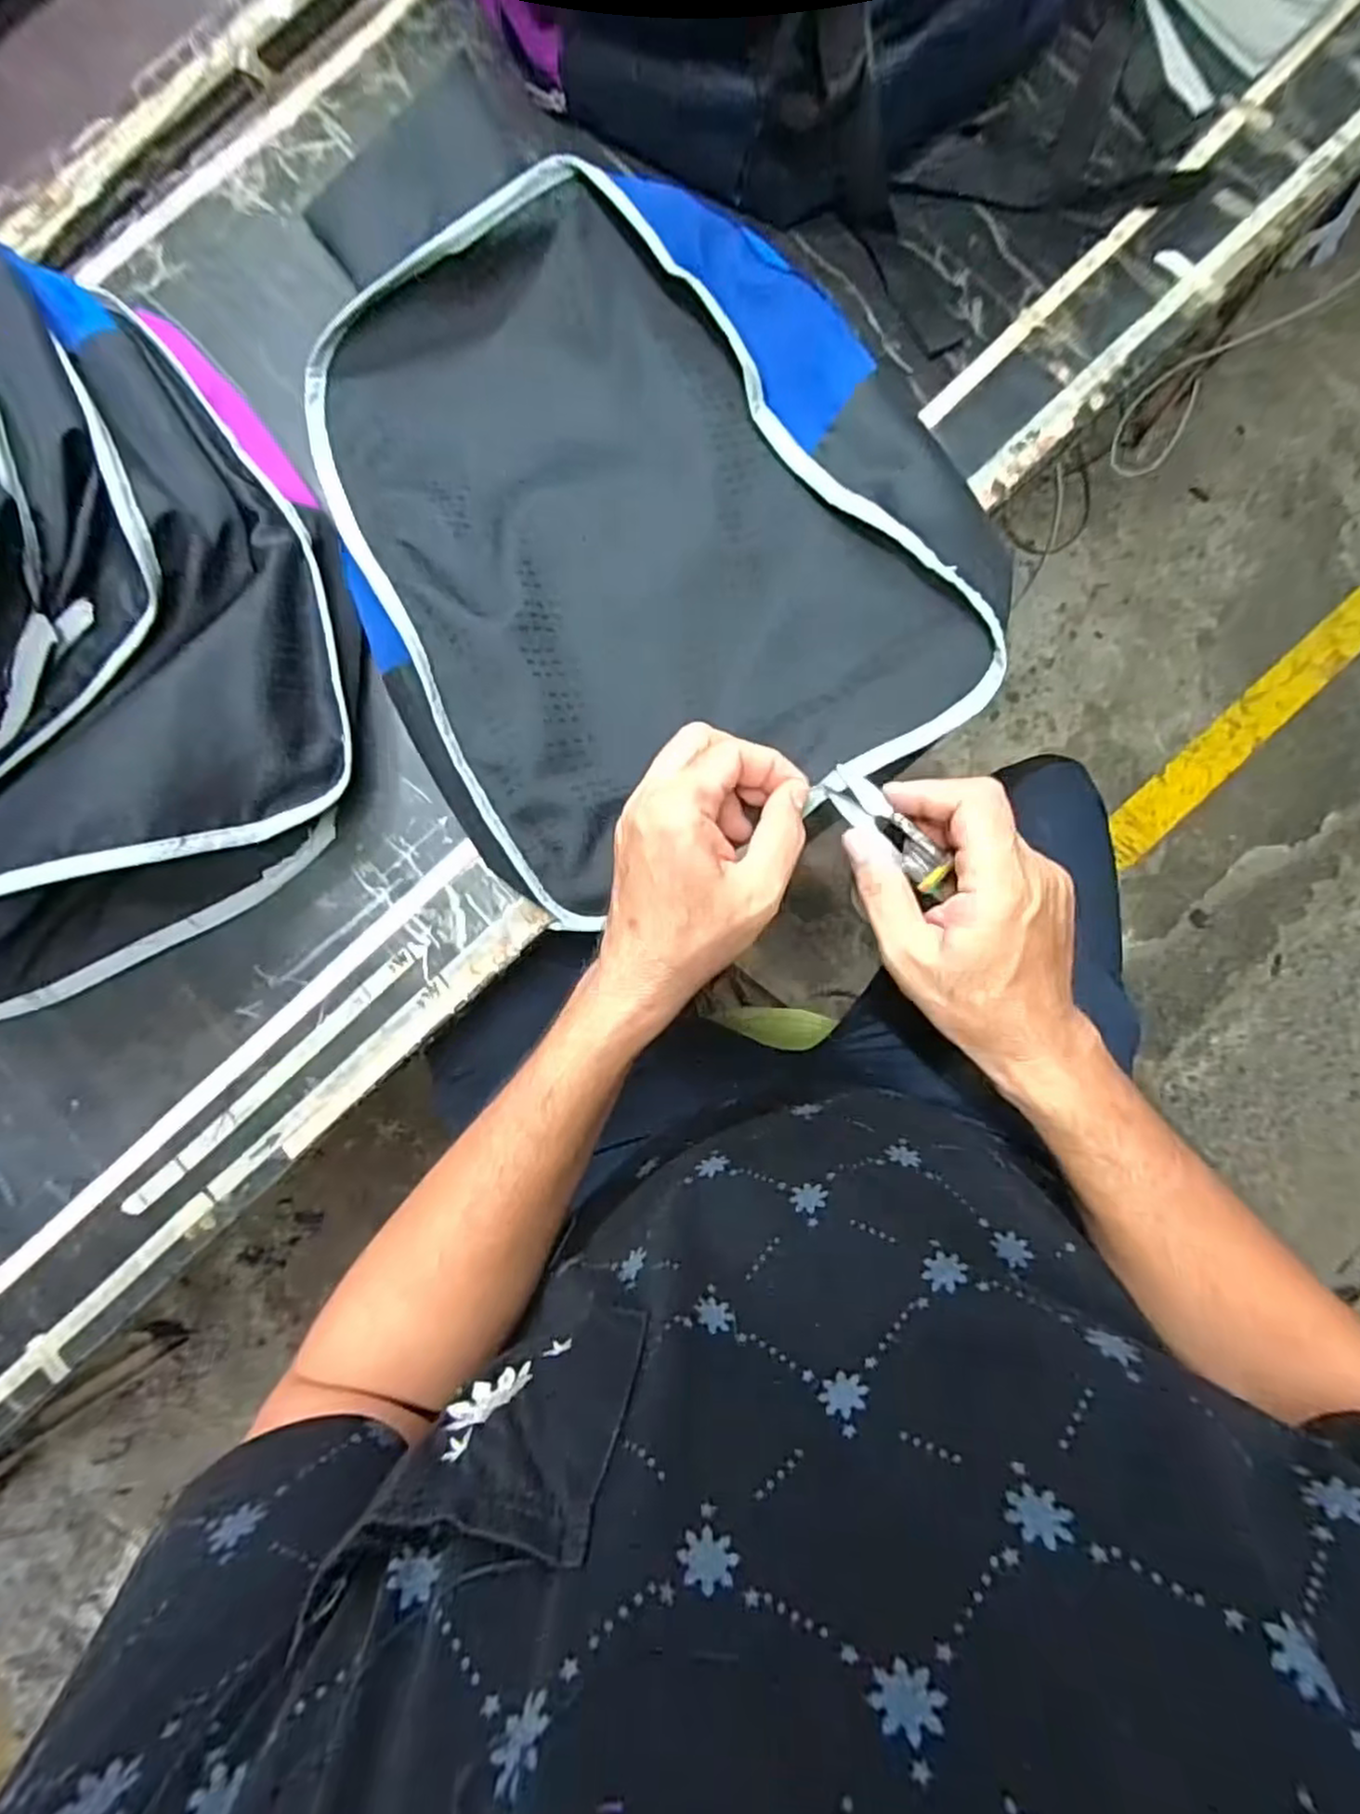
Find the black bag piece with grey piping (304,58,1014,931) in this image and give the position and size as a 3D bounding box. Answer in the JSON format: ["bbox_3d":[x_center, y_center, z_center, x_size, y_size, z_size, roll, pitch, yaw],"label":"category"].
[{"bbox_3d":[-0.032,-0.240,0.425,0.328,0.050,0.426,-27,83,-1],"label":"black bag piece with grey piping"}]

